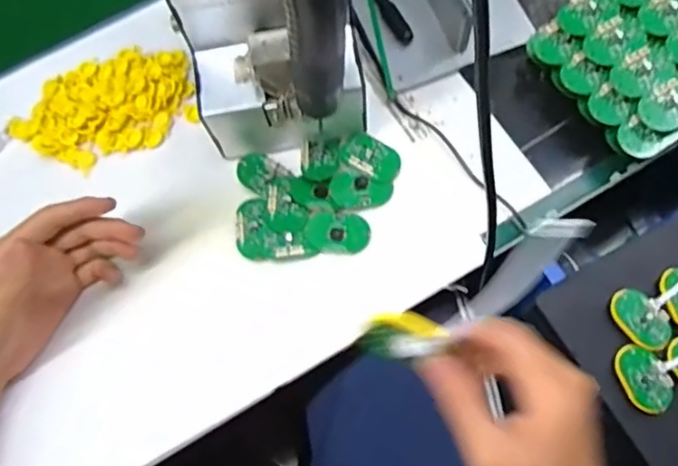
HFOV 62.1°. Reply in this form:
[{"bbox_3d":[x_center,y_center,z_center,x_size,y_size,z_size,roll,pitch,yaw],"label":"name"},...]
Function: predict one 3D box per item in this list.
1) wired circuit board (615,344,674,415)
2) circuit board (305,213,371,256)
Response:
[{"bbox_3d":[0.258,0.122,0.475,0.037,0.006,0.057,-25,67,9],"label":"wired circuit board"},{"bbox_3d":[-0.001,0.000,0.458,0.051,0.009,0.034,0,73,-1],"label":"circuit board"}]

